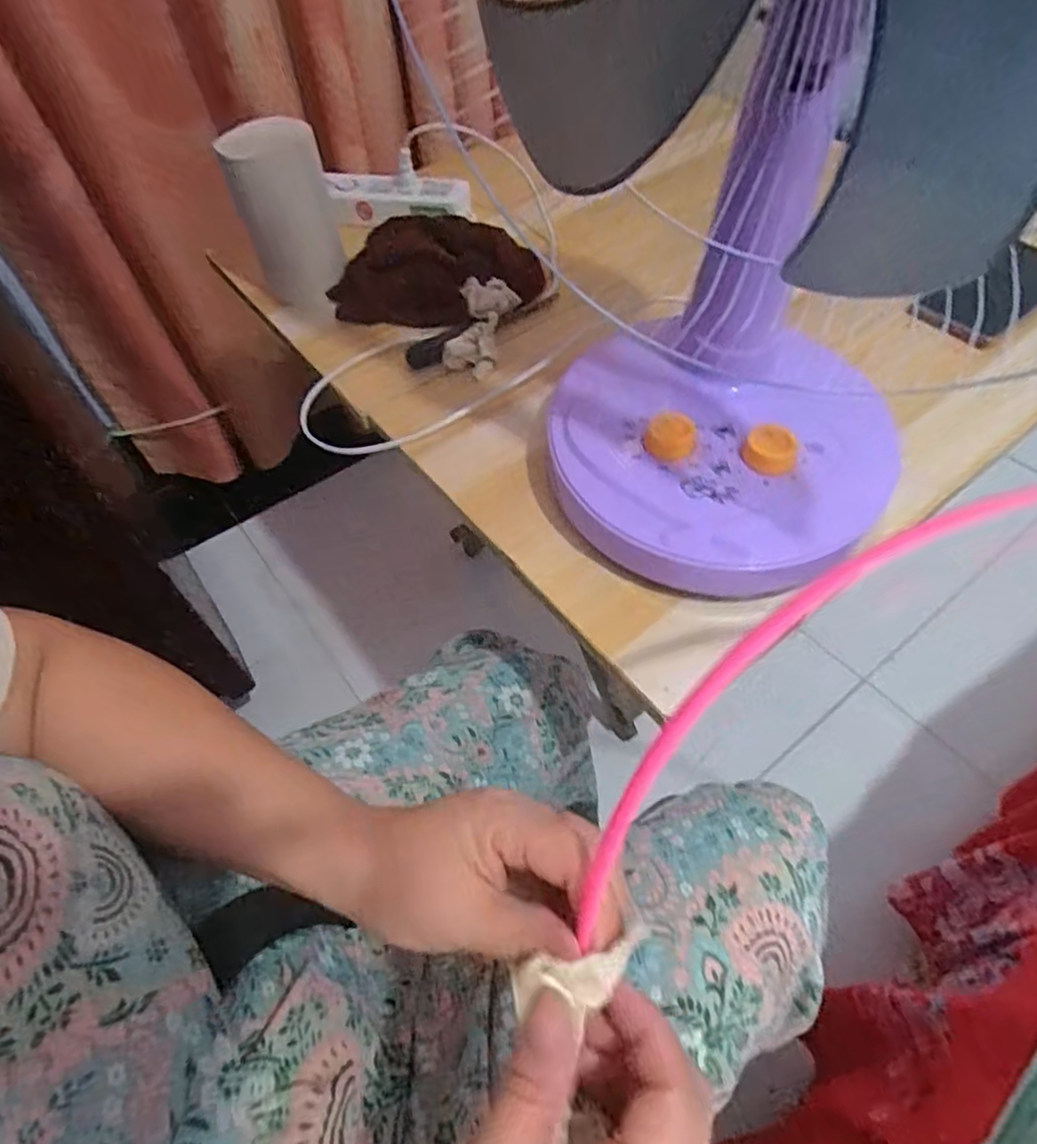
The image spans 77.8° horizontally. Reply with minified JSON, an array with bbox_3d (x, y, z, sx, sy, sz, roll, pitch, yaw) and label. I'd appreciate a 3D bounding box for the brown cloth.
[{"bbox_3d":[-0.074,-0.281,0.605,0.174,0.039,0.159,-37,59,-21],"label":"brown cloth"}]

